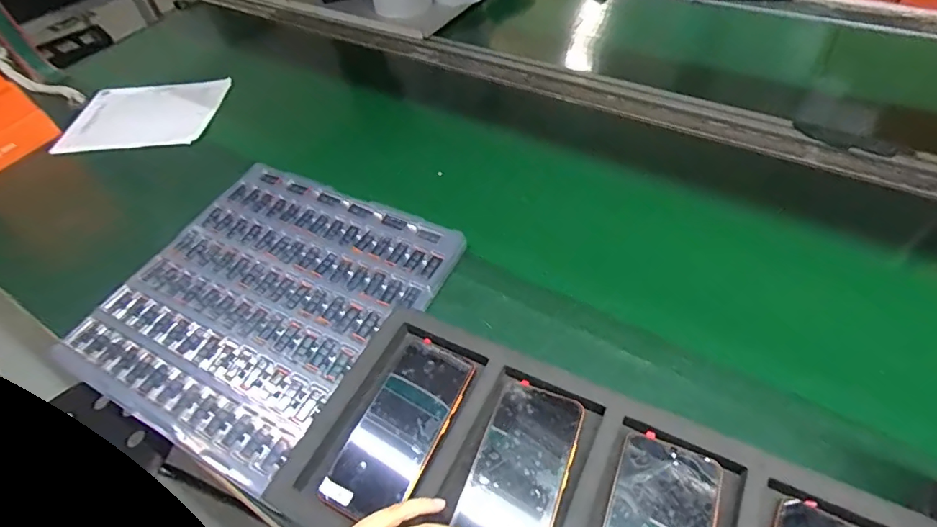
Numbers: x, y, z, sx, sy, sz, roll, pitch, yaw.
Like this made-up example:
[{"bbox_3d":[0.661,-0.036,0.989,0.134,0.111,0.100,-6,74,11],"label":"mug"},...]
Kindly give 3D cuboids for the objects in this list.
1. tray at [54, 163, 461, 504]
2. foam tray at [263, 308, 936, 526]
[{"bbox_3d":[-0.269,0.039,0.661,0.401,0.027,0.388,21,55,21],"label":"tray"},{"bbox_3d":[0.091,0.205,0.394,0.481,0.023,0.219,19,55,20],"label":"foam tray"}]

